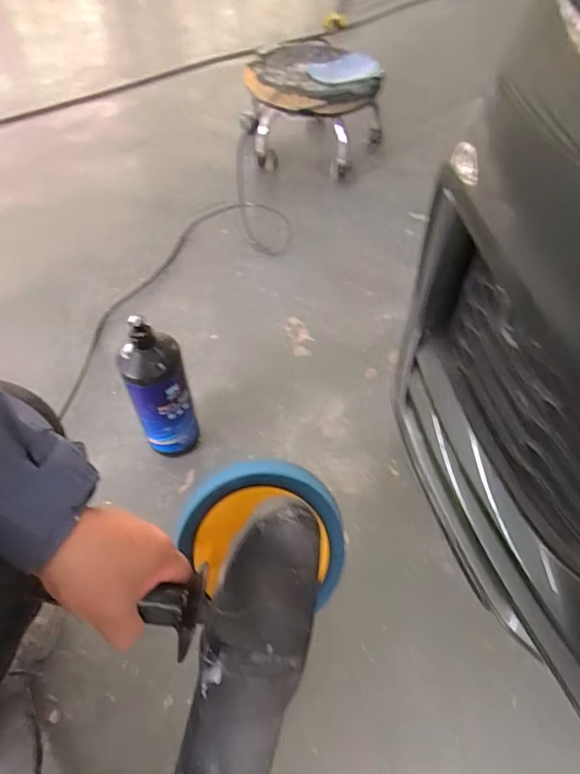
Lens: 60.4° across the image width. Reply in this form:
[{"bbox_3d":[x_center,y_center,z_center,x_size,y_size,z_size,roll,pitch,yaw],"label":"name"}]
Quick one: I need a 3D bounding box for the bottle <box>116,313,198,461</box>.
[{"bbox_3d":[-0.175,0.019,0.697,0.083,0.246,0.065,-22,57,-18],"label":"bottle"}]

